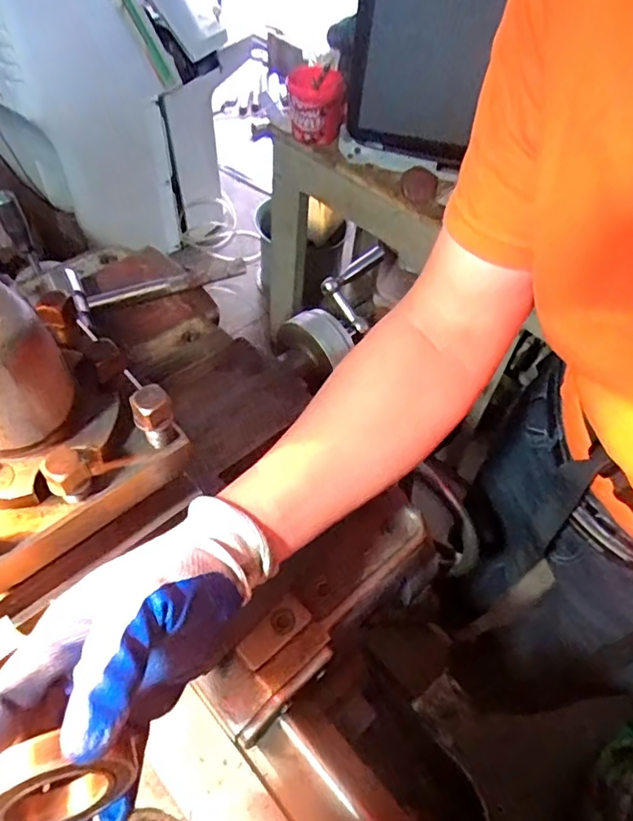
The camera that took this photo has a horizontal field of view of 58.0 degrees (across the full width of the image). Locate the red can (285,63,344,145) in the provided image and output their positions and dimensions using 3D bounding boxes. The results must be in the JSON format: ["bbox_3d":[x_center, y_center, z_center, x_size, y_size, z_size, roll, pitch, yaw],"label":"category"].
[{"bbox_3d":[0.000,-0.693,1.299,0.126,0.155,0.108,4,53,-1],"label":"red can"}]

